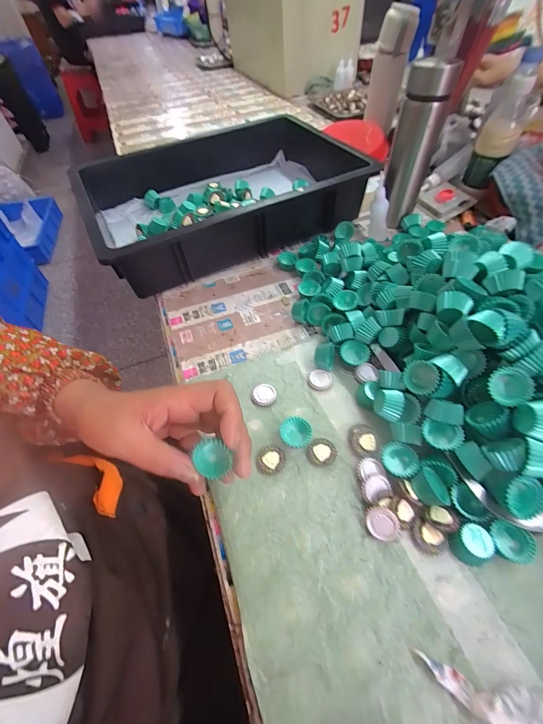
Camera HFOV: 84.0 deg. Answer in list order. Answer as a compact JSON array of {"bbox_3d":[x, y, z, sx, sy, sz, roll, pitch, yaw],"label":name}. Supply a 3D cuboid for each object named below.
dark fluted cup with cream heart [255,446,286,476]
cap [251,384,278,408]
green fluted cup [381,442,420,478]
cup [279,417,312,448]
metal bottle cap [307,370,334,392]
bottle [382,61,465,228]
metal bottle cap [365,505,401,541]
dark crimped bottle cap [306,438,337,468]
[{"bbox_3d":[0.000,0.099,0.303,0.028,0.009,0.027,-2,54,3],"label":"dark fluted cup with cream heart"},{"bbox_3d":[-0.009,0.038,0.348,0.029,0.007,0.029,-2,54,3],"label":"cap"},{"bbox_3d":[0.124,0.096,0.292,0.031,0.016,0.032,-2,54,3],"label":"green fluted cup"},{"bbox_3d":[0.025,0.075,0.313,0.032,0.017,0.030,-2,54,2],"label":"cup"},{"bbox_3d":[0.057,0.022,0.357,0.030,0.007,0.027,3,54,6],"label":"metal bottle cap"},{"bbox_3d":[0.211,-0.306,0.461,0.061,0.210,0.062,16,58,15],"label":"bottle"},{"bbox_3d":[0.096,0.140,0.260,0.027,0.006,0.027,-5,86,25],"label":"metal bottle cap"},{"bbox_3d":[0.052,0.091,0.306,0.027,0.008,0.029,-2,54,3],"label":"dark crimped bottle cap"}]

